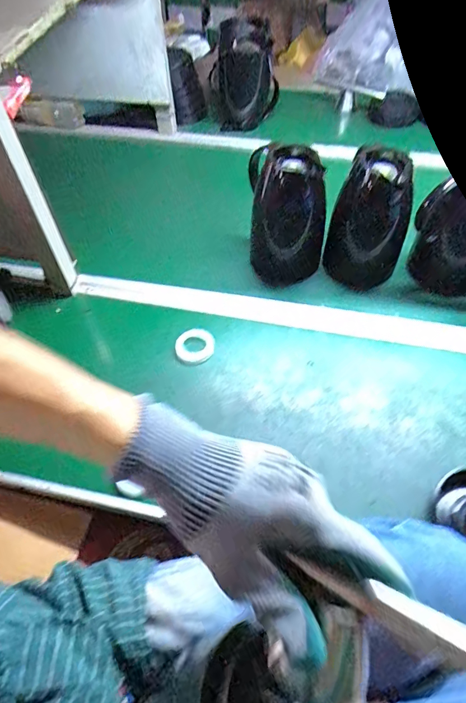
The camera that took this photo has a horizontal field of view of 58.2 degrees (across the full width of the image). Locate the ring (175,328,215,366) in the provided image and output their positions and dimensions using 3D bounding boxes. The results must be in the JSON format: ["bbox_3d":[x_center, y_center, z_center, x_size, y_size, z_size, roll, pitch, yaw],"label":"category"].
[{"bbox_3d":[-0.059,-0.009,0.654,0.062,0.012,0.058,-1,53,1],"label":"ring"}]

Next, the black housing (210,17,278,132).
[{"bbox_3d":[0.028,-0.694,1.061,0.166,0.193,0.160,-5,53,-2],"label":"black housing"}]

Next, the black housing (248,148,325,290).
[{"bbox_3d":[0.095,-0.236,0.732,0.125,0.250,0.074,1,48,8],"label":"black housing"}]

